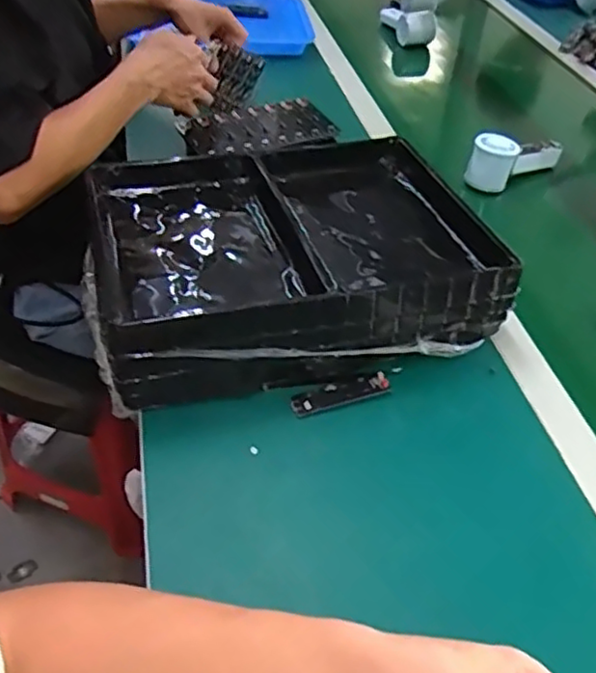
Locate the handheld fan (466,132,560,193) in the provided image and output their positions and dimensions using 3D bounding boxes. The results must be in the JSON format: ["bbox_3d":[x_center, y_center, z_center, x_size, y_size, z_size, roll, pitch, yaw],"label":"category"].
[{"bbox_3d":[0.304,-0.250,0.897,0.178,0.064,0.056,-25,50,-26],"label":"handheld fan"}]

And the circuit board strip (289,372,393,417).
[{"bbox_3d":[0.040,0.053,0.595,0.093,0.005,0.025,-14,46,-18],"label":"circuit board strip"}]

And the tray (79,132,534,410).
[{"bbox_3d":[-0.024,-0.099,0.687,0.381,0.084,0.321,-9,45,-13],"label":"tray"}]

